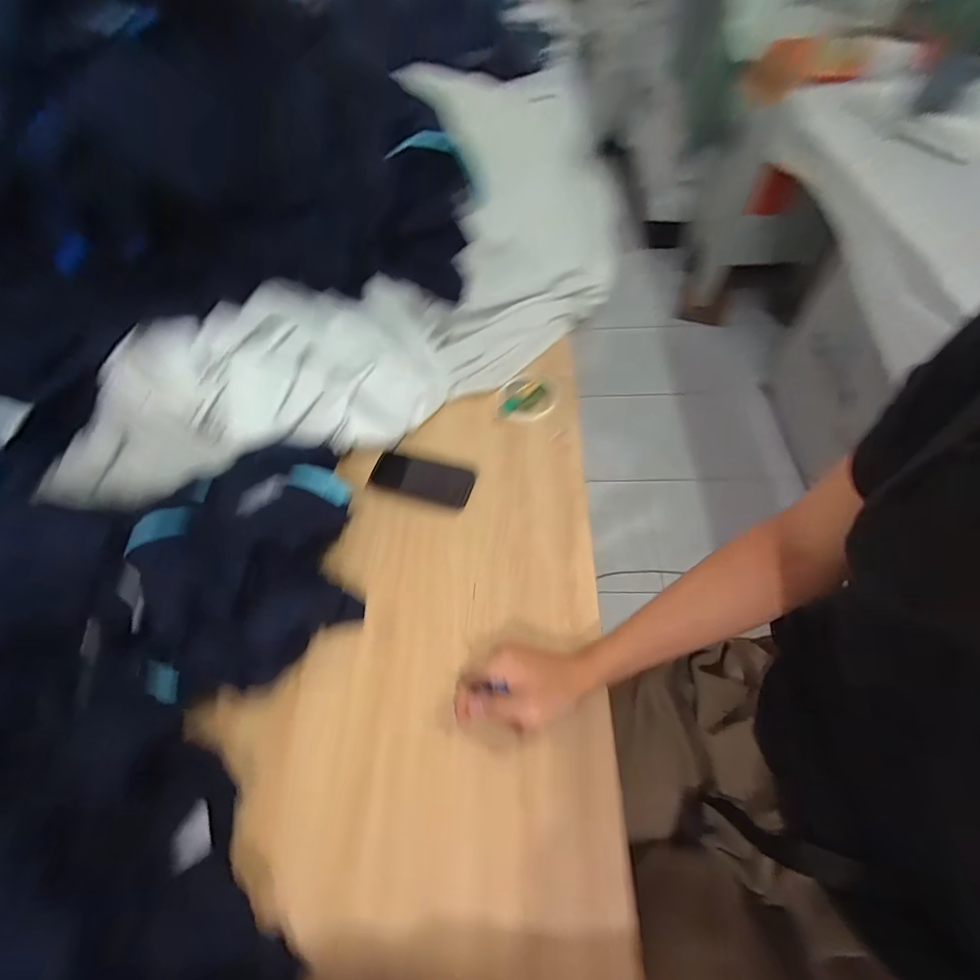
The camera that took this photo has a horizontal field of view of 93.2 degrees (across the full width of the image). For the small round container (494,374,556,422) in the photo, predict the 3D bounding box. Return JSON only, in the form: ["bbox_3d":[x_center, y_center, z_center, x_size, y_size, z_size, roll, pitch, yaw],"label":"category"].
[{"bbox_3d":[0.059,-0.154,0.758,0.091,0.028,0.093,-2,57,3],"label":"small round container"}]

